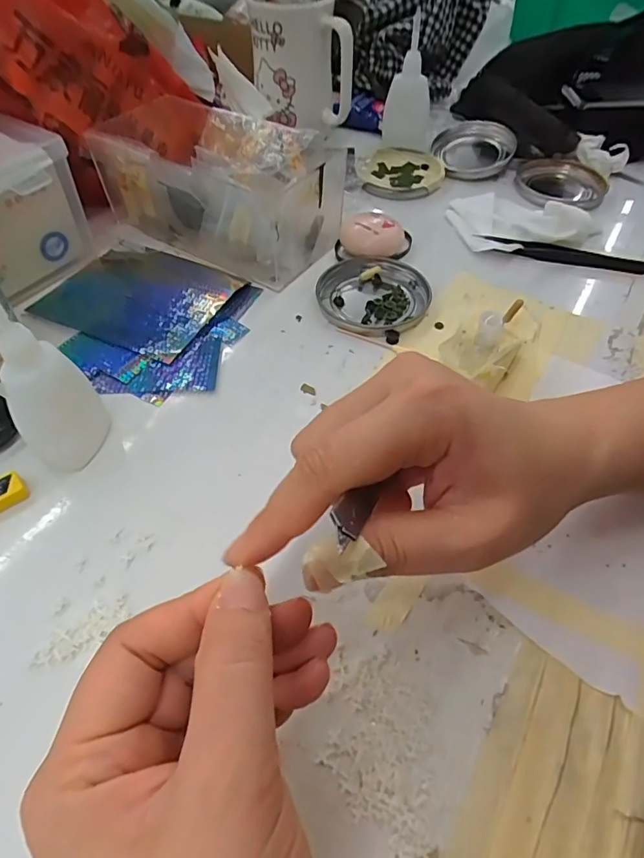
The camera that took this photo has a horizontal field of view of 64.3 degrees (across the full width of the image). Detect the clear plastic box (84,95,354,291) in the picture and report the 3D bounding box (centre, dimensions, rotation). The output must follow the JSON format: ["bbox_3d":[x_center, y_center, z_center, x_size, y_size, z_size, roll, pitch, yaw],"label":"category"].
[{"bbox_3d":[-0.079,-0.186,0.394,0.174,0.072,0.094,29,58,21],"label":"clear plastic box"}]

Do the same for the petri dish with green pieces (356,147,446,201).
[{"bbox_3d":[0.072,-0.238,0.476,0.076,0.016,0.079,0,52,0],"label":"petri dish with green pieces"}]

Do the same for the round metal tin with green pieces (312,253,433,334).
[{"bbox_3d":[0.036,-0.095,0.365,0.078,0.009,0.075,7,53,6],"label":"round metal tin with green pieces"}]

